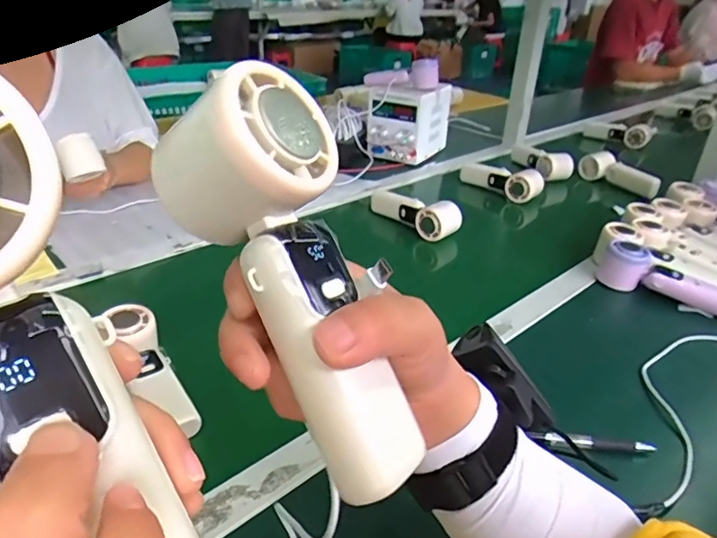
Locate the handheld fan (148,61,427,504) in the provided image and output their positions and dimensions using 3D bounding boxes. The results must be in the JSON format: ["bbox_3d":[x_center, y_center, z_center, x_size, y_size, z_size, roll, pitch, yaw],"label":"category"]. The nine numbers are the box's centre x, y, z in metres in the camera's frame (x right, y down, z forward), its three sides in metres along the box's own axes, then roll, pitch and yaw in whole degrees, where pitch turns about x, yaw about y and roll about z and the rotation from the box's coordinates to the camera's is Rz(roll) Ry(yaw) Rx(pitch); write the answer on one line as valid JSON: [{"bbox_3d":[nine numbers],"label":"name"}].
[{"bbox_3d":[-0.020,0.006,0.202,0.062,0.157,0.046,-25,1,-38],"label":"handheld fan"}]

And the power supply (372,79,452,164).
[{"bbox_3d":[0.123,-0.360,1.240,0.138,0.154,0.182,18,33,24],"label":"power supply"}]

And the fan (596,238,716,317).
[{"bbox_3d":[0.424,0.012,0.713,0.174,0.061,0.062,25,37,33],"label":"fan"}]

